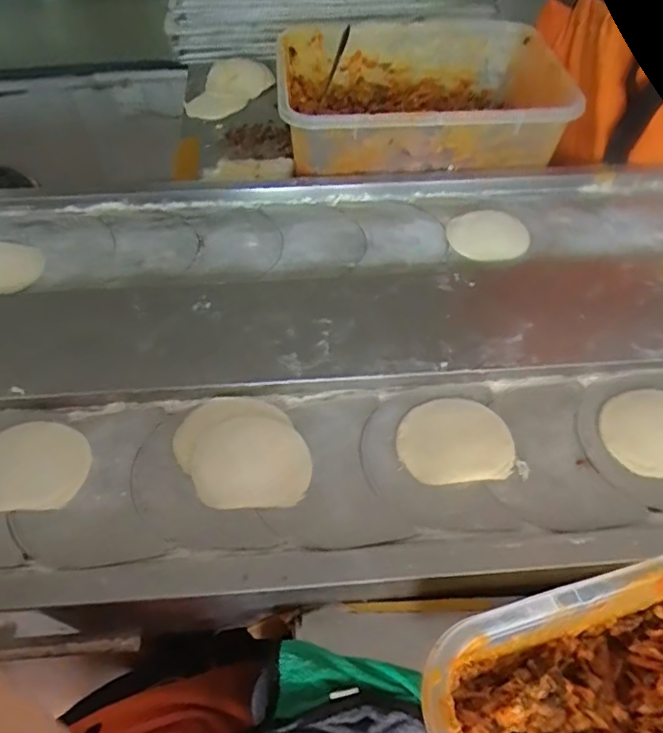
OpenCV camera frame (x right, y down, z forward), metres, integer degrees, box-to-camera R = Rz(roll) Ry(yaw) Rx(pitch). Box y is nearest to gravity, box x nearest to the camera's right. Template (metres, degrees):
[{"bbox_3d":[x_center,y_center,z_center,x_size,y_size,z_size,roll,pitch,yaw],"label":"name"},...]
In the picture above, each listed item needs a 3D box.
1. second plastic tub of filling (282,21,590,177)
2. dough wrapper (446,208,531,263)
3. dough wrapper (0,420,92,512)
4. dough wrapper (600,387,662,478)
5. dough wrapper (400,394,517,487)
[{"bbox_3d":[0.129,-0.375,0.765,0.382,0.093,0.264,0,54,0],"label":"second plastic tub of filling"},{"bbox_3d":[0.192,-0.161,0.662,0.103,0.011,0.090,-23,56,-19],"label":"dough wrapper"},{"bbox_3d":[-0.260,0.084,0.471,0.101,0.010,0.080,-4,54,-3],"label":"dough wrapper"},{"bbox_3d":[0.294,0.057,0.495,0.100,0.006,0.082,-13,57,-8],"label":"dough wrapper"},{"bbox_3d":[0.110,0.064,0.491,0.099,0.004,0.083,-4,54,-4],"label":"dough wrapper"}]

